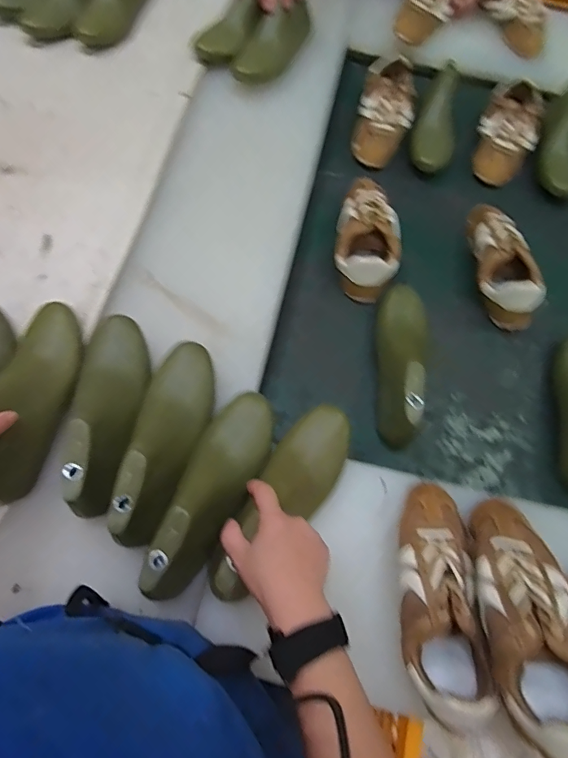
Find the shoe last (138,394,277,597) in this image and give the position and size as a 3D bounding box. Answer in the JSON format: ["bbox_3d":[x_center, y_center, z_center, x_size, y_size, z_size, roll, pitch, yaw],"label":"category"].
[{"bbox_3d":[-0.074,0.115,0.480,0.070,0.077,0.234,23,53,6],"label":"shoe last"}]

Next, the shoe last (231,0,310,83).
[{"bbox_3d":[-0.021,-0.607,0.806,0.073,0.067,0.204,31,70,9],"label":"shoe last"}]

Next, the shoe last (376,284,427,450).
[{"bbox_3d":[0.157,-0.029,0.608,0.061,0.103,0.252,13,68,2],"label":"shoe last"}]

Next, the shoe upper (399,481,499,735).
[{"bbox_3d":[0.163,0.223,0.461,0.089,0.073,0.229,4,68,-1],"label":"shoe upper"}]

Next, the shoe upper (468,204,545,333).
[{"bbox_3d":[0.347,-0.195,0.695,0.093,0.060,0.232,3,68,-2],"label":"shoe upper"}]

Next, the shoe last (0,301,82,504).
[{"bbox_3d":[-0.289,0.010,0.511,0.071,0.086,0.242,6,65,-1],"label":"shoe last"}]

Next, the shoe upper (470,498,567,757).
[{"bbox_3d":[0.230,0.222,0.424,0.093,0.075,0.227,-1,51,-3],"label":"shoe upper"}]

